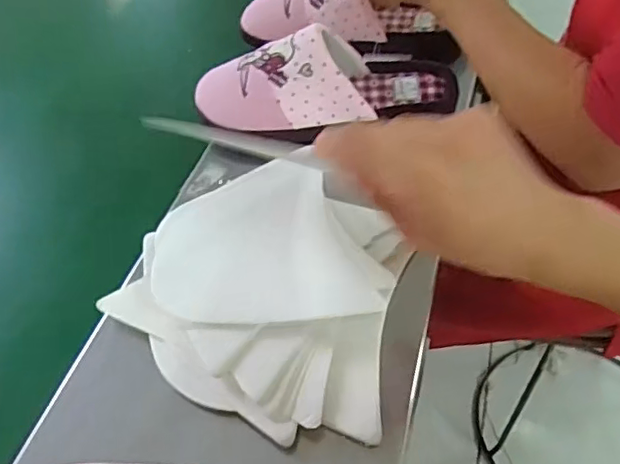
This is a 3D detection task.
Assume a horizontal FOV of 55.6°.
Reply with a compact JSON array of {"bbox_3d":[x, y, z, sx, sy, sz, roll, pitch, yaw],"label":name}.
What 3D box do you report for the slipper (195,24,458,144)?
[{"bbox_3d":[0.013,-0.150,0.553,0.251,0.076,0.088,-8,49,-3],"label":"slipper"}]

